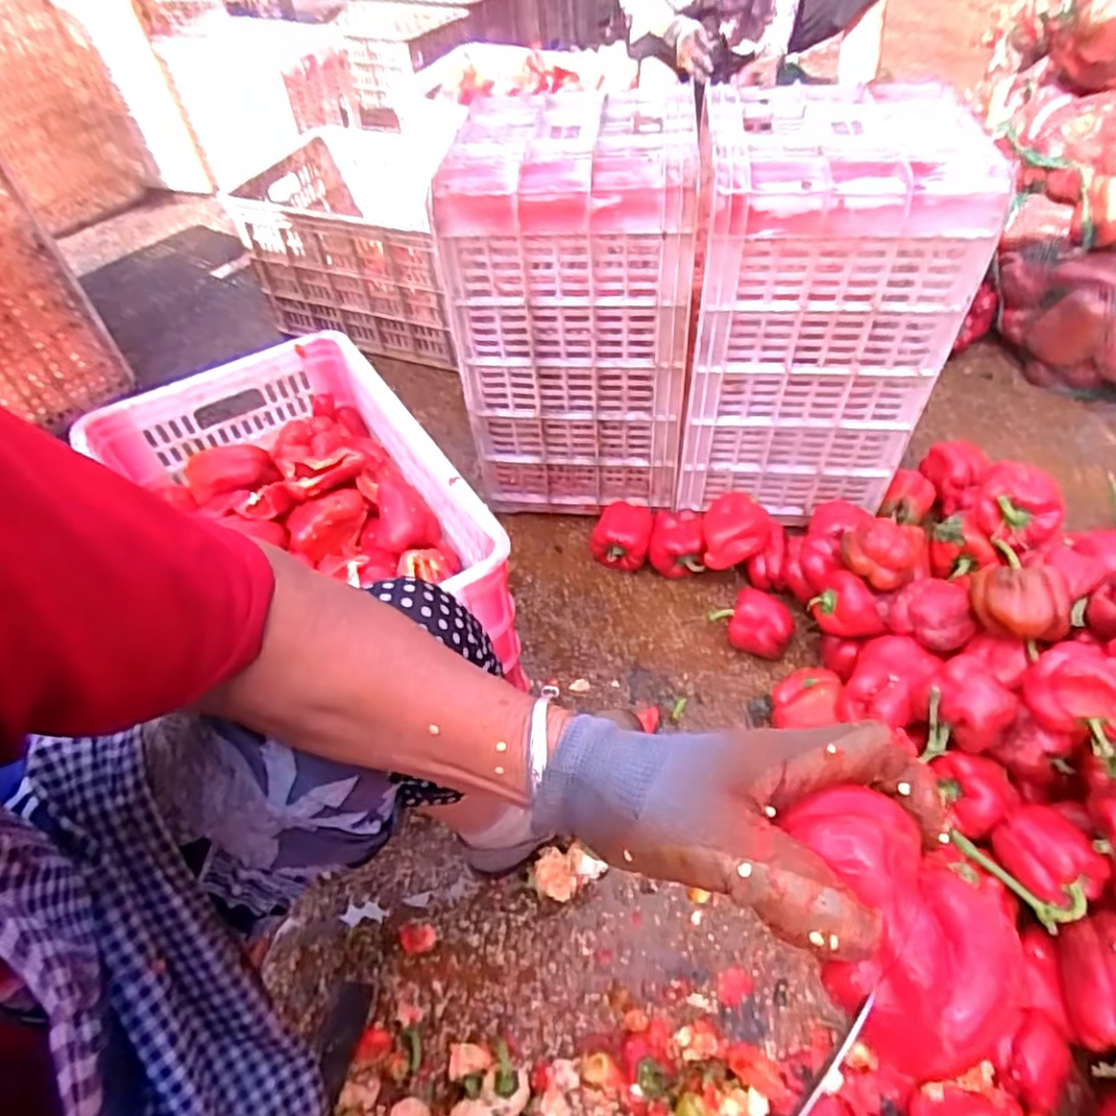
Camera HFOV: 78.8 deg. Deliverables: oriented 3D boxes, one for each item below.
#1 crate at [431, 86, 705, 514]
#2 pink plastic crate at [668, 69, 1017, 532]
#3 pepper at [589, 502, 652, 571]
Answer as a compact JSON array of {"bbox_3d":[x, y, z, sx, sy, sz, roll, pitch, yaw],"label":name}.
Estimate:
[{"bbox_3d":[0.039,-0.339,0.964,0.297,0.460,0.284,7,51,10],"label":"crate"},{"bbox_3d":[0.330,-0.331,0.916,0.288,0.436,0.297,5,50,8],"label":"pink plastic crate"},{"bbox_3d":[0.099,-0.035,1.018,0.085,0.072,0.091,11,52,14],"label":"pepper"}]

